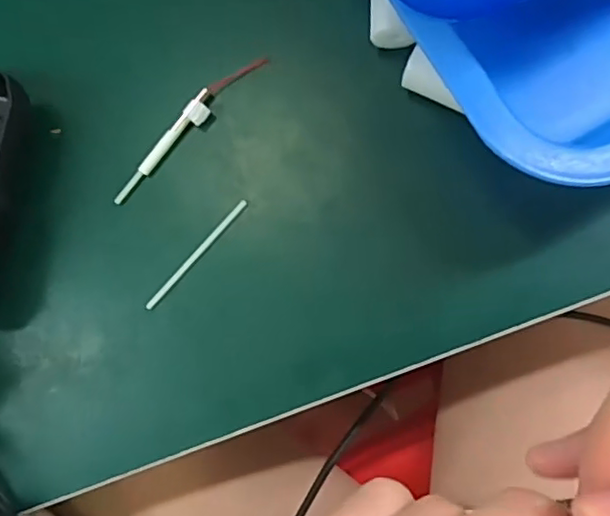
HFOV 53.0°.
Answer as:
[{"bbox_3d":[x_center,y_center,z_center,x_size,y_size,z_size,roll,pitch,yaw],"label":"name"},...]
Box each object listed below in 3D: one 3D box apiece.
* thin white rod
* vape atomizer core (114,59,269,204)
[{"bbox_3d":[-0.045,-0.001,0.255,0.004,0.004,0.059,44,93,9],"label":"thin white rod"},{"bbox_3d":[-0.051,-0.056,0.259,0.085,0.006,0.009,-45,81,4],"label":"vape atomizer core"}]

